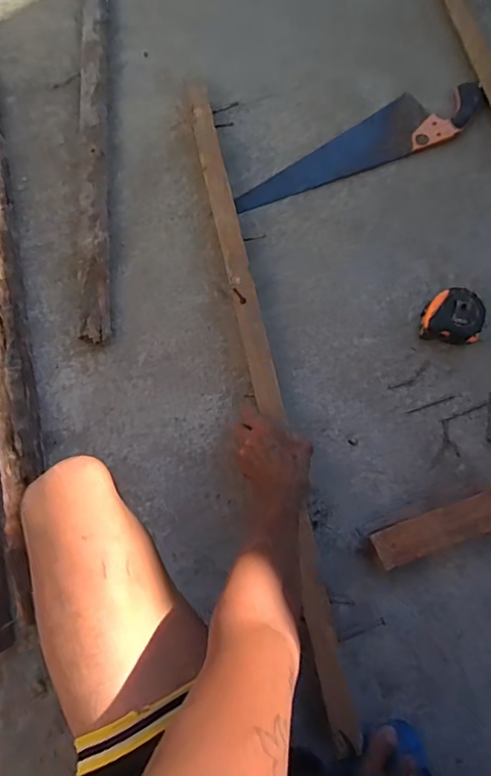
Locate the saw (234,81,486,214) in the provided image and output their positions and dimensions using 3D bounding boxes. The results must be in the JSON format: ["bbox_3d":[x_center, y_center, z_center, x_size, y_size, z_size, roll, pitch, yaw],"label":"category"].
[{"bbox_3d":[0.190,-0.407,0.861,0.447,0.018,0.103,-21,76,-7],"label":"saw"}]

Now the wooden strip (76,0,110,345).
[{"bbox_3d":[-0.255,-0.592,0.879,0.053,0.046,1.088,-3,75,-2],"label":"wooden strip"}]

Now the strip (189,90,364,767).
[{"bbox_3d":[0.023,-0.019,0.727,0.038,0.036,0.927,-12,75,-5],"label":"strip"}]

